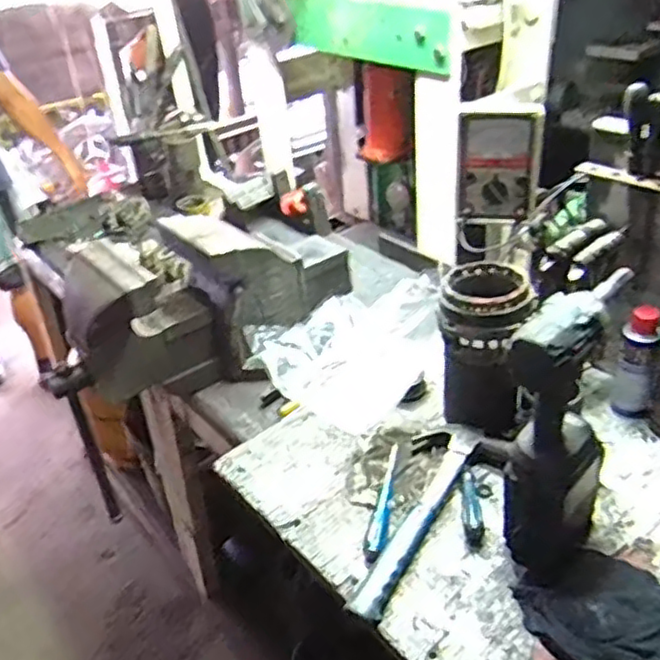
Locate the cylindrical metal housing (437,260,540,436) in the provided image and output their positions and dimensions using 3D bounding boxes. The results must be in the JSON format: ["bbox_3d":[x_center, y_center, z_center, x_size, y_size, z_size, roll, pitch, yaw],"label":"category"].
[{"bbox_3d":[0.223,0.028,0.977,0.121,0.211,0.127,-3,34,2],"label":"cylindrical metal housing"}]

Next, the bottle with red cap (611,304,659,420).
[{"bbox_3d":[0.444,0.045,0.975,0.048,0.171,0.055,8,36,19],"label":"bottle with red cap"}]

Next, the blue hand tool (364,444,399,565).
[{"bbox_3d":[0.073,0.224,0.901,0.025,0.013,0.198,5,35,14],"label":"blue hand tool"}]

